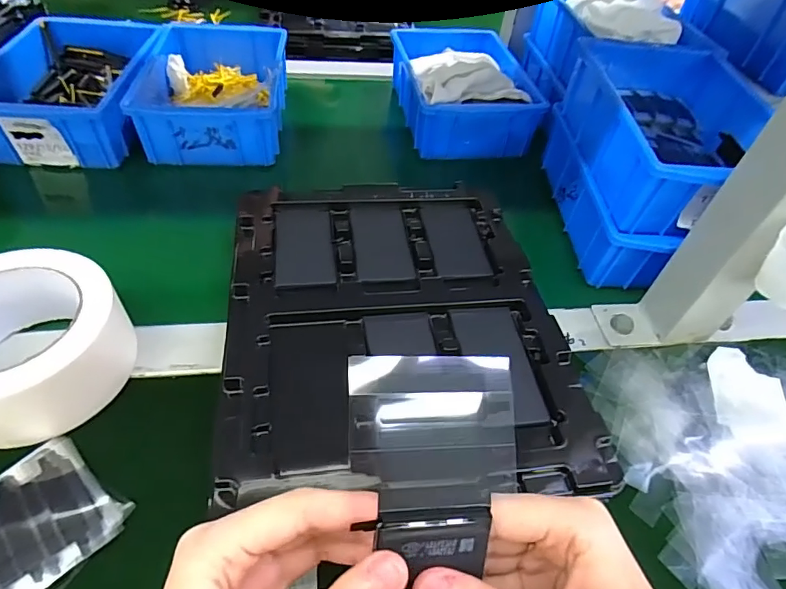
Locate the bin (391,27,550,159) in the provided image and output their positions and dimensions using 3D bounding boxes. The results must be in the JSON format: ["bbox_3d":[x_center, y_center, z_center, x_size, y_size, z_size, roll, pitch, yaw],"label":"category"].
[{"bbox_3d":[0.078,-0.245,0.563,0.139,0.062,0.208,-3,49,-9],"label":"bin"}]

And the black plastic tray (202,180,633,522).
[{"bbox_3d":[-0.001,0.012,0.348,0.223,0.032,0.273,-3,49,-9],"label":"black plastic tray"}]

